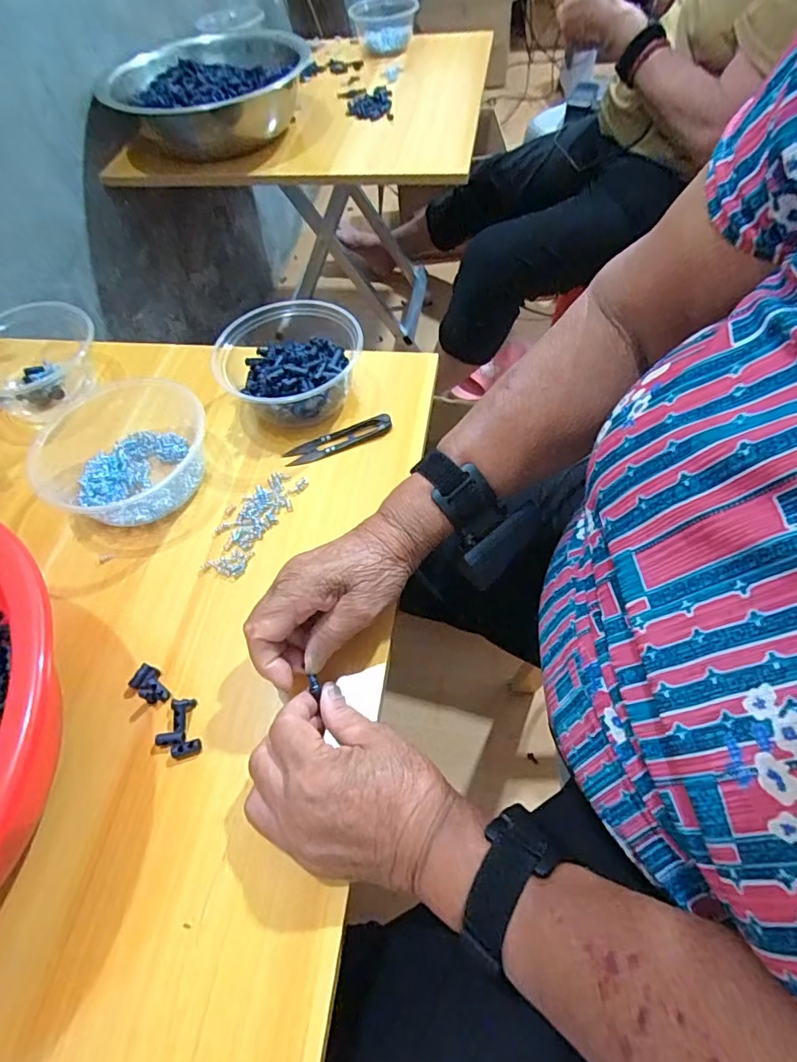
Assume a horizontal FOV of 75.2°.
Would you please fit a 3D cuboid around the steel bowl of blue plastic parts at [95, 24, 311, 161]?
[{"bbox_3d":[-0.293,-0.682,0.821,0.266,0.102,0.315,-2,57,4],"label":"steel bowl of blue plastic parts"}]

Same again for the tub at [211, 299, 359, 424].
[{"bbox_3d":[-0.103,-0.152,0.486,0.130,0.064,0.132,-2,57,4],"label":"tub"}]

